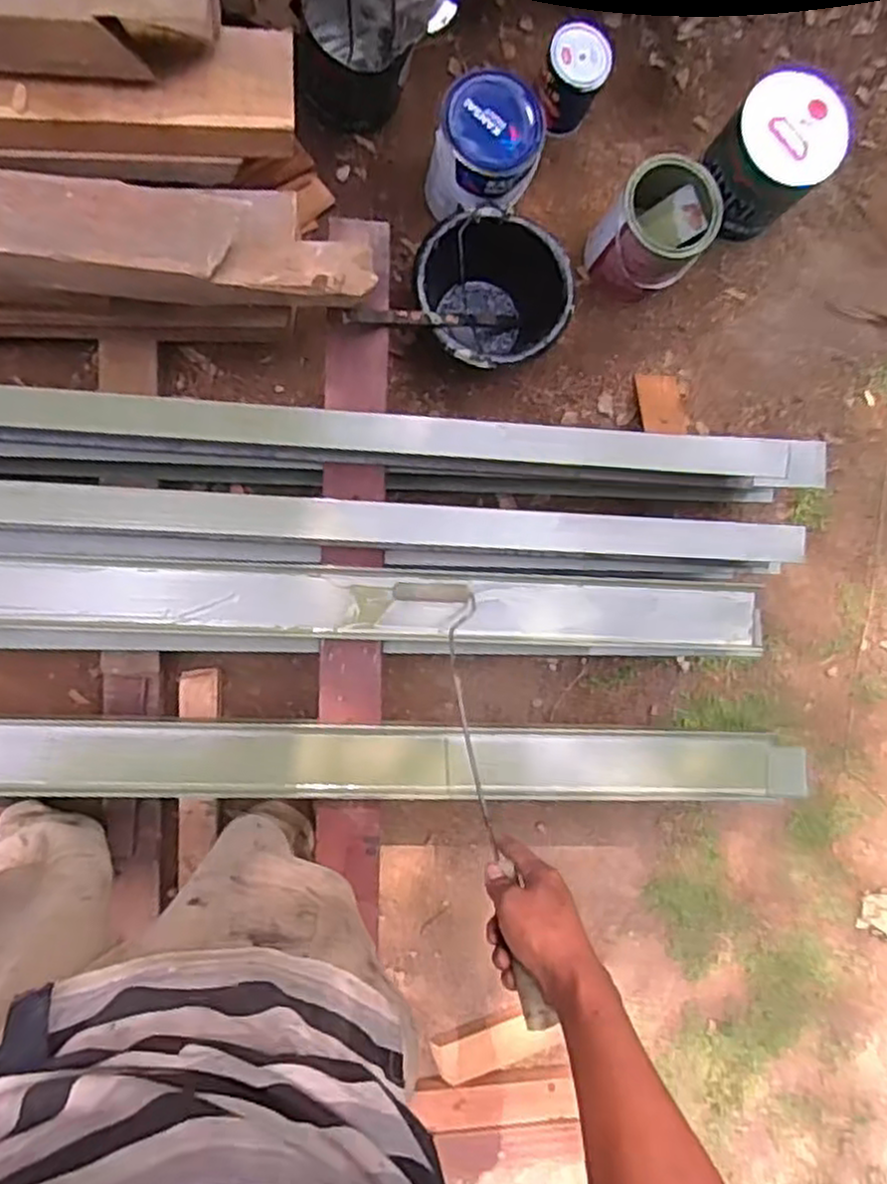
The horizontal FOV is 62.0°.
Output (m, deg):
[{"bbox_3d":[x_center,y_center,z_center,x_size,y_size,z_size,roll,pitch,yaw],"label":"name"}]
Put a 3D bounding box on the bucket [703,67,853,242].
[{"bbox_3d":[0.559,-0.751,1.301,0.217,0.196,0.187,-45,94,-8],"label":"bucket"}]

